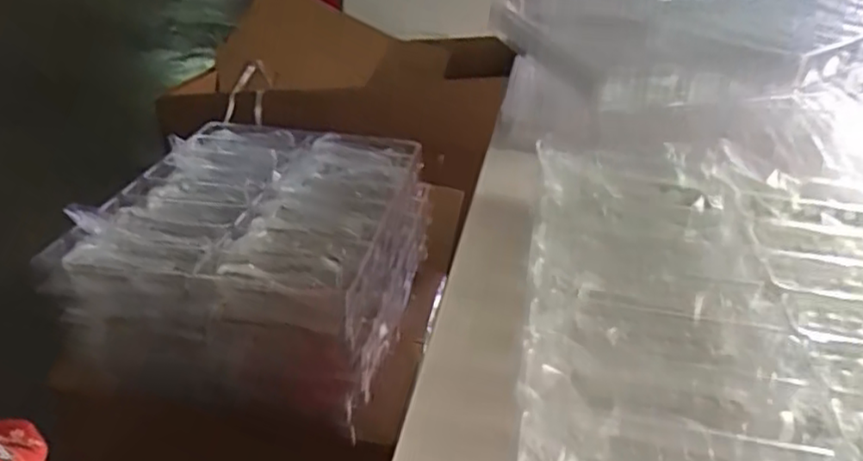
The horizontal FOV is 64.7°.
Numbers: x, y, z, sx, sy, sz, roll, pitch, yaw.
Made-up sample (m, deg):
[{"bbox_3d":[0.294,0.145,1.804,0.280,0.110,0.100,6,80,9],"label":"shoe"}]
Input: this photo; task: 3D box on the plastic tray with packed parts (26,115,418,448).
[{"bbox_3d":[-0.206,0.025,0.903,0.342,0.186,0.418,7,31,8],"label":"plastic tray with packed parts"}]

